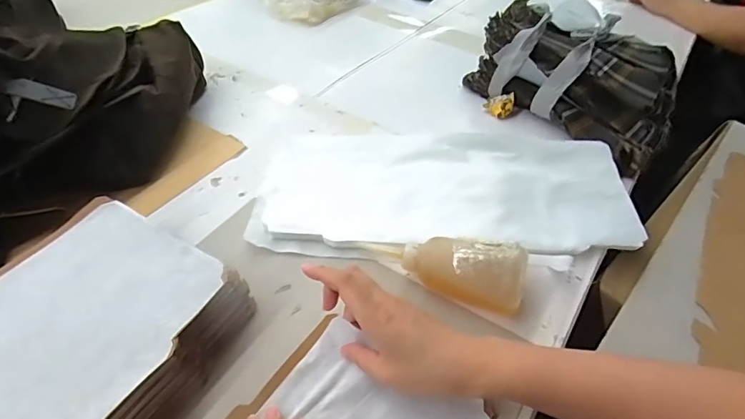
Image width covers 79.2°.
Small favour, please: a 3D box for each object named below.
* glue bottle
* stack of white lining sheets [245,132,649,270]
[{"bbox_3d":[0.081,0.057,0.444,0.132,0.057,0.051,12,49,24],"label":"glue bottle"},{"bbox_3d":[0.085,-0.022,0.545,0.436,0.022,0.203,3,51,4],"label":"stack of white lining sheets"}]

